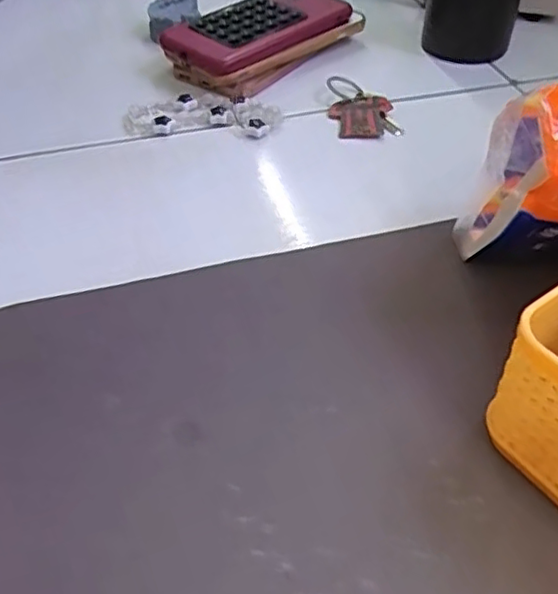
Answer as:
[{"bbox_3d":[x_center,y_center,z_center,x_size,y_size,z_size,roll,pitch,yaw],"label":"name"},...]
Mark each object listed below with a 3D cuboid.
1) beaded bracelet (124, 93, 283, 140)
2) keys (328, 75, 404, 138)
[{"bbox_3d":[-0.056,-0.128,0.449,0.112,0.013,0.045,3,45,4],"label":"beaded bracelet"},{"bbox_3d":[0.059,-0.136,0.451,0.046,0.014,0.066,-3,45,-2],"label":"keys"}]

